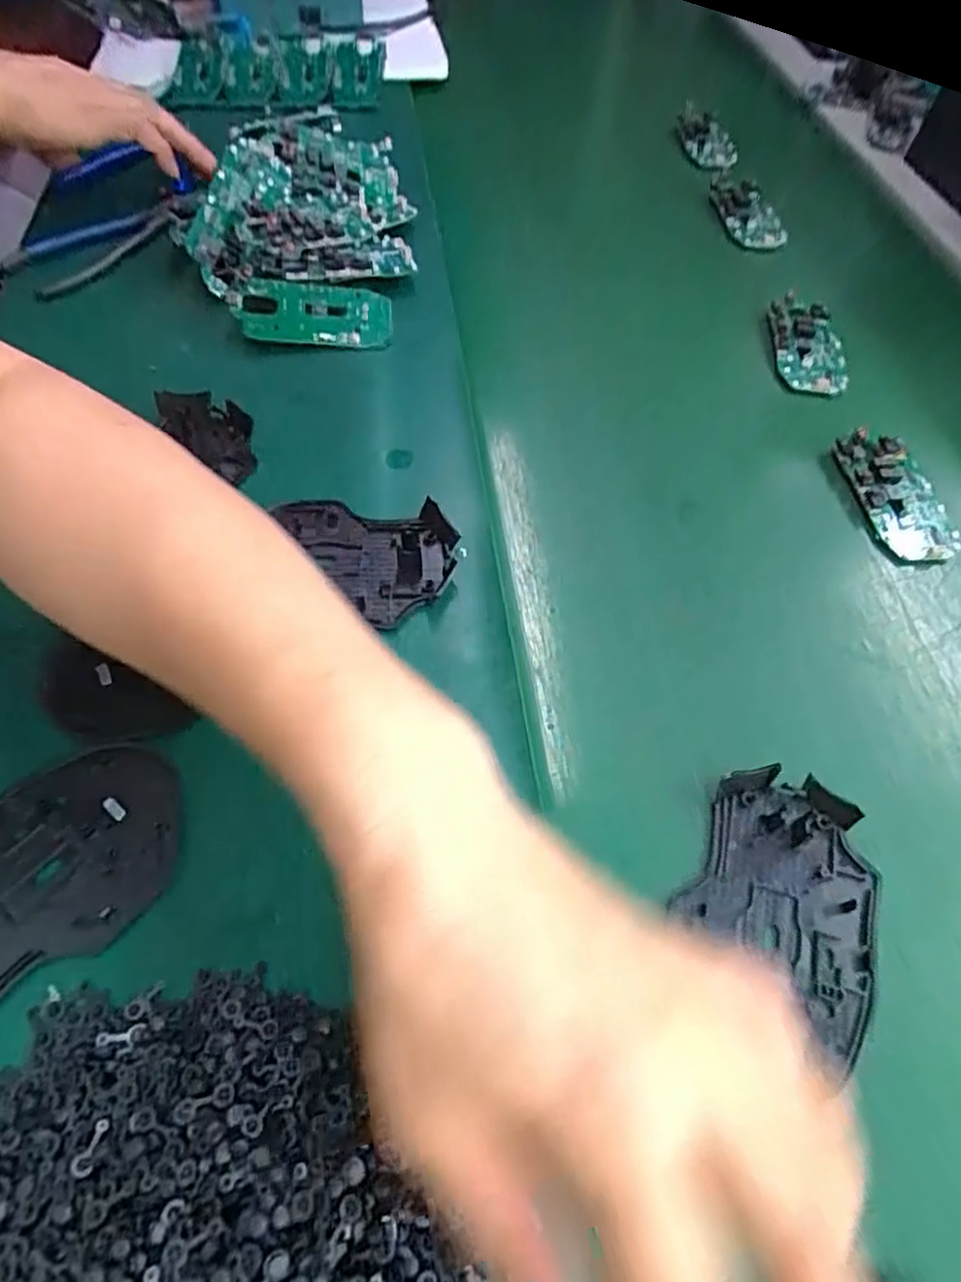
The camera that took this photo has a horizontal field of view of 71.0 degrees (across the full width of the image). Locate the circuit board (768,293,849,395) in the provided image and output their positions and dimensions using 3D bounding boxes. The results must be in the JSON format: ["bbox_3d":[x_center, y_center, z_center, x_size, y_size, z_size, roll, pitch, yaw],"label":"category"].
[{"bbox_3d":[0.217,-0.199,0.447,0.049,0.021,0.086,2,57,2],"label":"circuit board"}]

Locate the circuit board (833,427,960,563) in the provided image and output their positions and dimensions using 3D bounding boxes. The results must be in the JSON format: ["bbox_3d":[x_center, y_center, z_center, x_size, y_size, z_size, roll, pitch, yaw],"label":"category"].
[{"bbox_3d":[0.234,-0.082,0.375,0.042,0.019,0.083,-10,58,-5],"label":"circuit board"}]

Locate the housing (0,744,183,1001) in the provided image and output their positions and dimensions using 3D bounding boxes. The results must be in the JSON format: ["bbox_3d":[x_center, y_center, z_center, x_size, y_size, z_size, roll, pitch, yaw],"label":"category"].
[{"bbox_3d":[-0.168,0.088,0.249,0.116,0.008,0.074,-29,64,-20],"label":"housing"}]

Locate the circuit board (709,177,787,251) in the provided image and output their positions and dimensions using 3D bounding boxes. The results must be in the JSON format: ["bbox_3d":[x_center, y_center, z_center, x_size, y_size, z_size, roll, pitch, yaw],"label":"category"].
[{"bbox_3d":[0.211,-0.343,0.541,0.043,0.013,0.102,-3,57,-1],"label":"circuit board"}]

